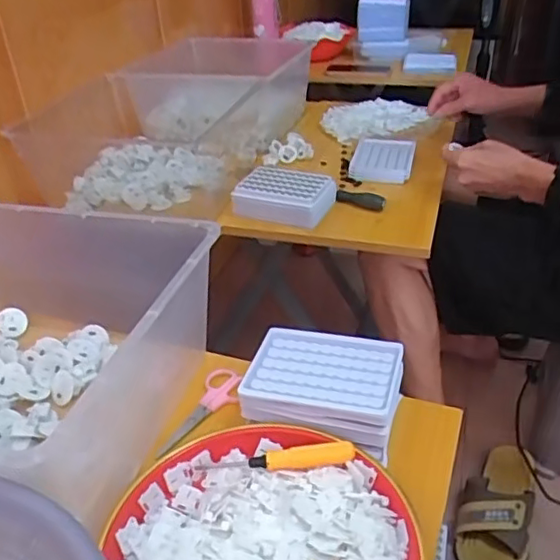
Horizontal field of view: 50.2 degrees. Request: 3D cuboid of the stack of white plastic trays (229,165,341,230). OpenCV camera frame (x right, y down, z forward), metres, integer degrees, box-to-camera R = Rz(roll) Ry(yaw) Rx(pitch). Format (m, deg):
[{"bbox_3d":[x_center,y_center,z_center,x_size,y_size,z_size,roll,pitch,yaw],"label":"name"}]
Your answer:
[{"bbox_3d":[0.009,-0.124,0.876,0.136,0.043,0.092,11,36,19],"label":"stack of white plastic trays"}]

